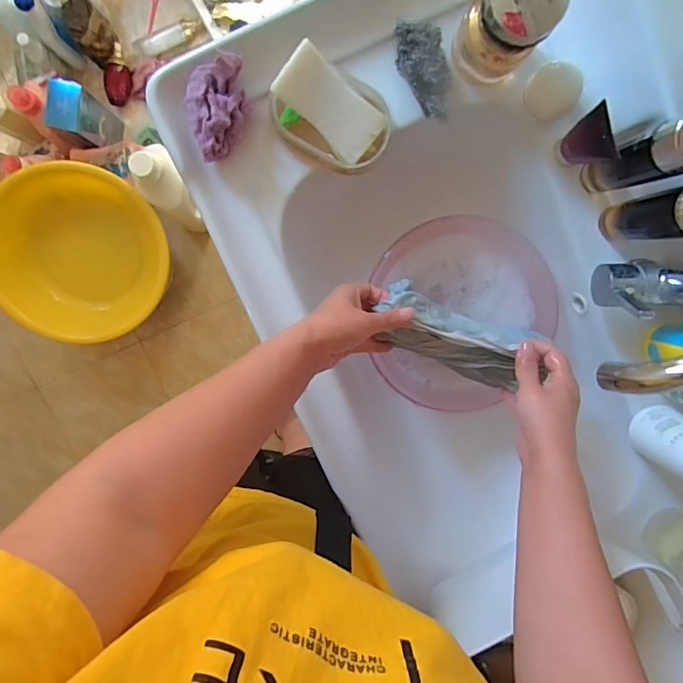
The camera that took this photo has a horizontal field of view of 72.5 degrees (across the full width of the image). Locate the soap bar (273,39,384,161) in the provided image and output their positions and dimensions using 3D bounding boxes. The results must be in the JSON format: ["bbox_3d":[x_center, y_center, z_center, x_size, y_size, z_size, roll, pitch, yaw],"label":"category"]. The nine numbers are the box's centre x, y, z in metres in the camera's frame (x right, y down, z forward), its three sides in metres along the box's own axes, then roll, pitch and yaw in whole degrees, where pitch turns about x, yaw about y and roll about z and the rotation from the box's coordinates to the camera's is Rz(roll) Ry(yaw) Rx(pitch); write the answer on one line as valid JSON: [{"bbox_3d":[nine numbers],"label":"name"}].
[{"bbox_3d":[-0.011,-0.227,0.449,0.105,0.016,0.055,35,108,-28],"label":"soap bar"}]

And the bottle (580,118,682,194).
[{"bbox_3d":[0.269,-0.163,0.419,0.039,0.157,0.042,0,98,-3],"label":"bottle"}]

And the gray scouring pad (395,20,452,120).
[{"bbox_3d":[0.084,-0.278,0.472,0.044,0.025,0.096,-17,99,0],"label":"gray scouring pad"}]

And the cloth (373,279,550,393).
[{"bbox_3d":[0.127,-0.006,0.508,0.178,0.063,0.077,27,96,-11],"label":"cloth"}]

